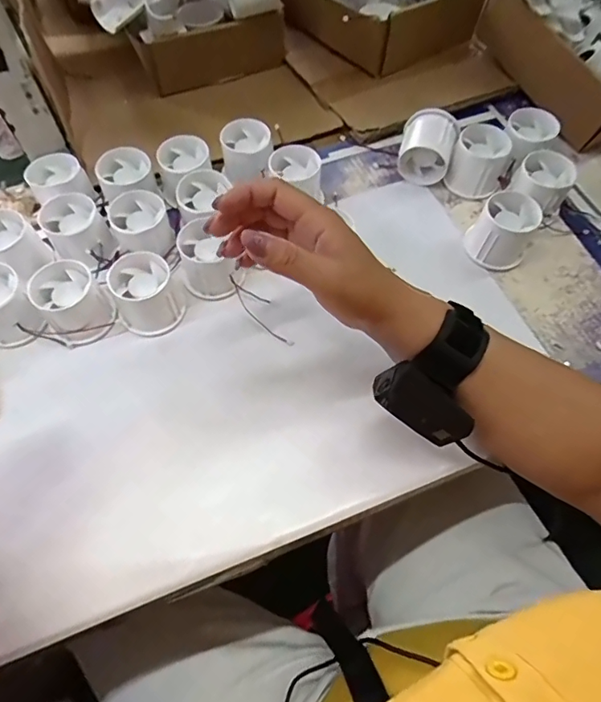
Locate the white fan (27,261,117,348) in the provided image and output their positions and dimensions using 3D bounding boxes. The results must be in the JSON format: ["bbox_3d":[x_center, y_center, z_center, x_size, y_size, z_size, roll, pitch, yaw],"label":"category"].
[{"bbox_3d":[-0.193,-0.040,0.415,0.051,0.049,0.055,-36,68,-19],"label":"white fan"}]

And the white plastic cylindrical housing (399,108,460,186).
[{"bbox_3d":[0.130,-0.209,0.498,0.053,0.056,0.051,16,62,8],"label":"white plastic cylindrical housing"}]

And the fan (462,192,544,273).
[{"bbox_3d":[0.189,-0.111,0.454,0.055,0.056,0.052,0,61,-1],"label":"fan"}]

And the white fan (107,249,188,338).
[{"bbox_3d":[-0.134,-0.050,0.417,0.054,0.047,0.056,0,61,-1],"label":"white fan"}]

